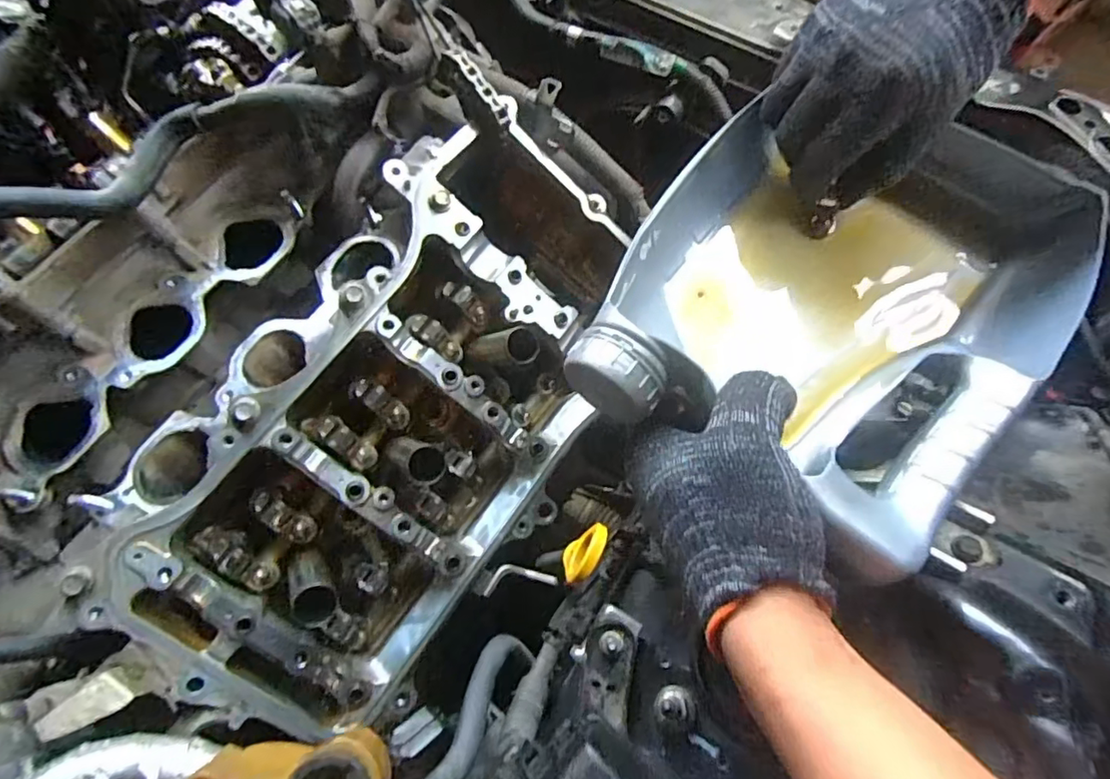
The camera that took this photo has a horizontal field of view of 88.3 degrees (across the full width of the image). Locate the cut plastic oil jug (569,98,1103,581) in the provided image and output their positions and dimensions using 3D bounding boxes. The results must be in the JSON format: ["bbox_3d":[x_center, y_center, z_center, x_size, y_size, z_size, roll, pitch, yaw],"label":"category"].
[{"bbox_3d":[0.160,-0.061,0.333,0.211,0.079,0.280,34,71,15],"label":"cut plastic oil jug"}]

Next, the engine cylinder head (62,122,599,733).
[{"bbox_3d":[-0.126,0.031,0.440,0.253,0.140,0.400,42,72,-16],"label":"engine cylinder head"}]

